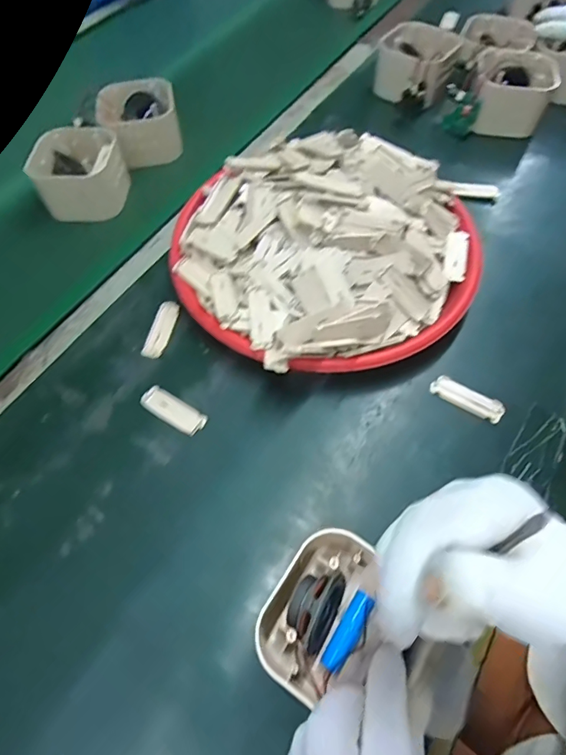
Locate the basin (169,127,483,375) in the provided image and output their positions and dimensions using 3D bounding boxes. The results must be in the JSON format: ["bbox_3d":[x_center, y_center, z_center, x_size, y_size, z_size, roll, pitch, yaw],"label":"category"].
[{"bbox_3d":[0.041,-0.128,0.433,0.275,0.090,0.259,-1,60,2],"label":"basin"}]

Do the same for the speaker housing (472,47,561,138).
[{"bbox_3d":[0.280,-0.351,0.569,0.086,0.062,0.092,7,60,7],"label":"speaker housing"}]

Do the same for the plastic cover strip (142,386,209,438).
[{"bbox_3d":[-0.094,0.027,0.392,0.060,0.004,0.023,29,65,18],"label":"plastic cover strip"}]

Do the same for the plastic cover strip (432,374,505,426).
[{"bbox_3d":[0.158,0.018,0.393,0.061,0.004,0.022,27,65,17],"label":"plastic cover strip"}]

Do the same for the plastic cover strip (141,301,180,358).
[{"bbox_3d":[-0.115,-0.046,0.435,0.020,0.005,0.062,9,61,8],"label":"plastic cover strip"}]

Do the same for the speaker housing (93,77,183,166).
[{"bbox_3d":[-0.171,-0.307,0.563,0.103,0.066,0.092,-17,60,-7],"label":"speaker housing"}]

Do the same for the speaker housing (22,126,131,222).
[{"bbox_3d":[-0.225,-0.235,0.523,0.088,0.060,0.092,3,60,4],"label":"speaker housing"}]

